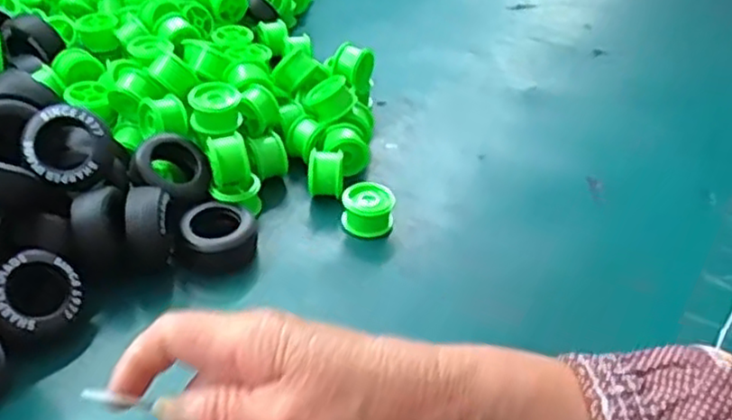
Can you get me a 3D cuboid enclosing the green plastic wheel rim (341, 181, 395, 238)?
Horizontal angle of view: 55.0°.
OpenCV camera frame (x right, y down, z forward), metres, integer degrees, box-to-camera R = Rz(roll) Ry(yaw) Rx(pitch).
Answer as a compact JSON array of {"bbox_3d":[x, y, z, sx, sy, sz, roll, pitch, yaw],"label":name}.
[{"bbox_3d":[0.001,0.001,0.468,0.033,0.029,0.027,6,39,3],"label":"green plastic wheel rim"}]

